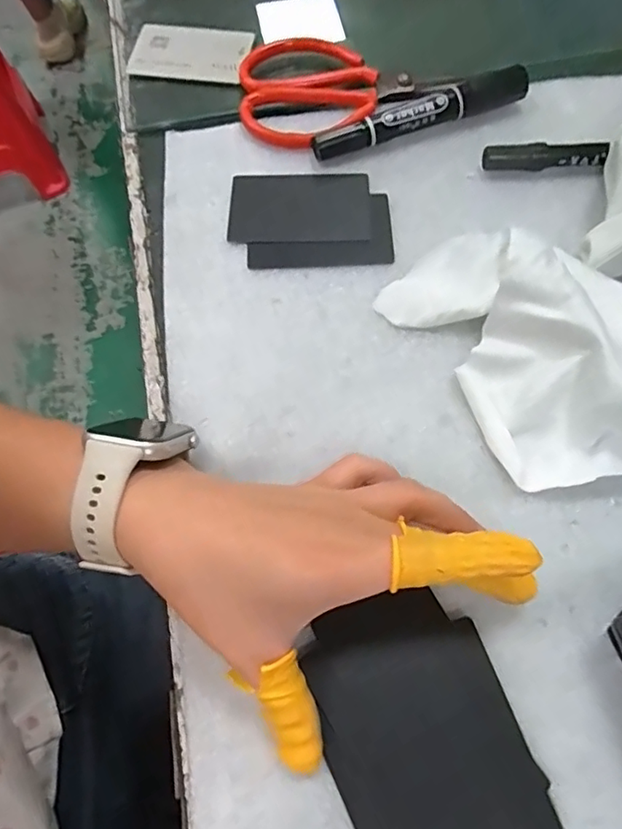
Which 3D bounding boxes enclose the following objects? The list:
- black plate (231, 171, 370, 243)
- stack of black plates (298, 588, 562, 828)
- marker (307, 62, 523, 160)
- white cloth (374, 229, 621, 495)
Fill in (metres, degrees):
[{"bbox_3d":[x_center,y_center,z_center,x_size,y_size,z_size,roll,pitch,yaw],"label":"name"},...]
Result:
[{"bbox_3d":[-0.007,-0.126,0.338,0.083,0.004,0.054,0,65,2],"label":"black plate"},{"bbox_3d":[0.046,0.131,0.224,0.074,0.006,0.110,-20,68,-6],"label":"stack of black plates"},{"bbox_3d":[0.070,-0.192,0.353,0.143,0.020,0.020,-19,68,-5],"label":"marker"},{"bbox_3d":[0.131,-0.026,0.267,0.111,0.043,0.192,-30,69,-10],"label":"white cloth"}]

